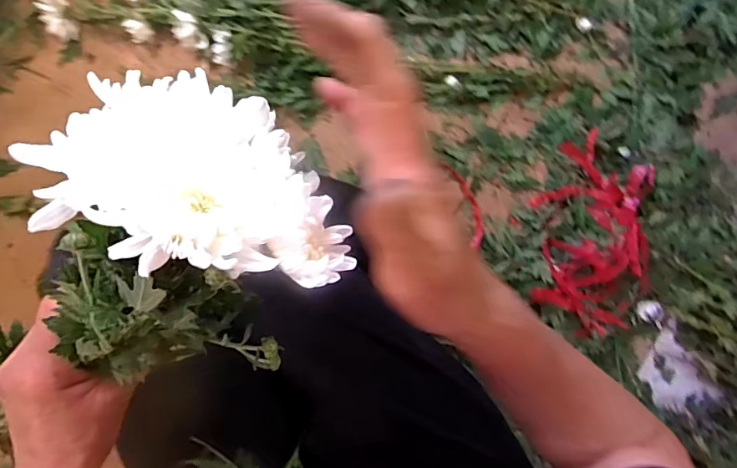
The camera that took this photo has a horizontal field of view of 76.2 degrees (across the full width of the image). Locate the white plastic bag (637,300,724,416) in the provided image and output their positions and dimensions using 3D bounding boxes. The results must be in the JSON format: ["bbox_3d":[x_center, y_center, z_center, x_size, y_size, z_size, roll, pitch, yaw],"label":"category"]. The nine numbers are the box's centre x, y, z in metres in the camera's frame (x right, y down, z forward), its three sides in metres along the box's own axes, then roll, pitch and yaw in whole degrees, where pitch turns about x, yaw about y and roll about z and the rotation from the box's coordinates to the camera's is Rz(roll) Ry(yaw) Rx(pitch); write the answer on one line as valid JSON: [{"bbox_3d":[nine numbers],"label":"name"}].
[{"bbox_3d":[0.508,0.217,0.805,0.088,0.037,0.219,-31,95,0],"label":"white plastic bag"}]

